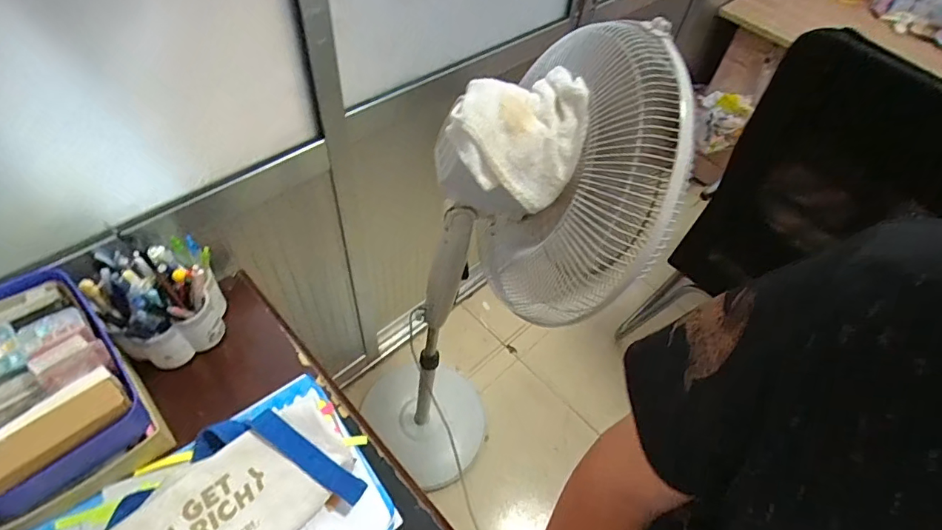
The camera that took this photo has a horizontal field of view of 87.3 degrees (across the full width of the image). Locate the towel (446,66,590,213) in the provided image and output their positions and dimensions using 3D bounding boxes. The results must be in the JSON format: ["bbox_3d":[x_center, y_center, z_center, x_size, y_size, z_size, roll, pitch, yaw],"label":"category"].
[{"bbox_3d":[0.062,-0.168,0.619,0.153,0.092,0.160,13,53,4],"label":"towel"}]

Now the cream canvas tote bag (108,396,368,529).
[{"bbox_3d":[-0.311,0.295,0.593,0.318,0.065,0.183,-31,62,-26],"label":"cream canvas tote bag"}]

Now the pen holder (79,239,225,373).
[{"bbox_3d":[-0.448,0.063,0.725,0.142,0.158,0.129,-16,56,-17],"label":"pen holder"}]

